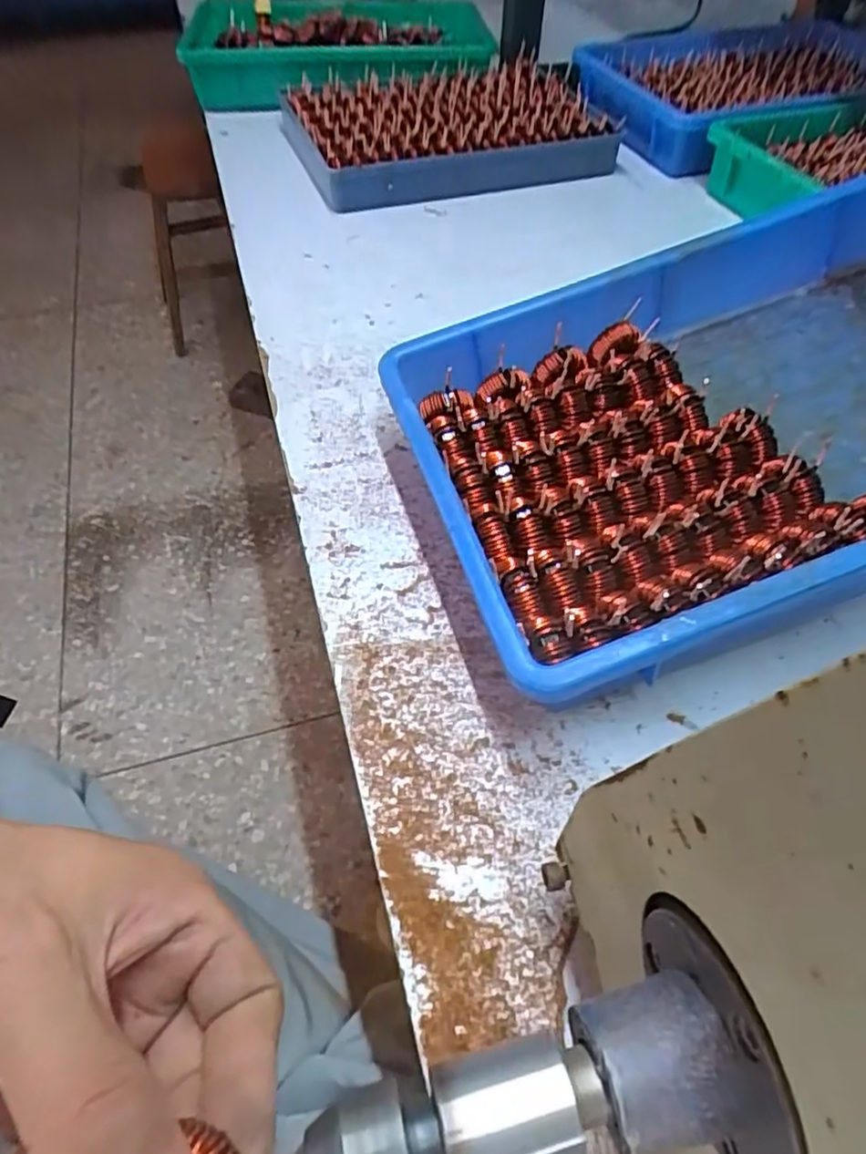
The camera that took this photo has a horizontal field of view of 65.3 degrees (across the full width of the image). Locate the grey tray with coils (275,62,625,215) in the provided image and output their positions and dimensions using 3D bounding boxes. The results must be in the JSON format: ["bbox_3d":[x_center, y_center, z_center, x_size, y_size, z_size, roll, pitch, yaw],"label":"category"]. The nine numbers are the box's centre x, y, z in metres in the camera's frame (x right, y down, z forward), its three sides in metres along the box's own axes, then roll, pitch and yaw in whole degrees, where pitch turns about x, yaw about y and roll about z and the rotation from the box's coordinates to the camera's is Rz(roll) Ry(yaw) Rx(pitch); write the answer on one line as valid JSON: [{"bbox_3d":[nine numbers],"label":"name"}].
[{"bbox_3d":[0.022,-0.506,0.757,0.341,0.053,0.263,-15,53,-11],"label":"grey tray with coils"}]

